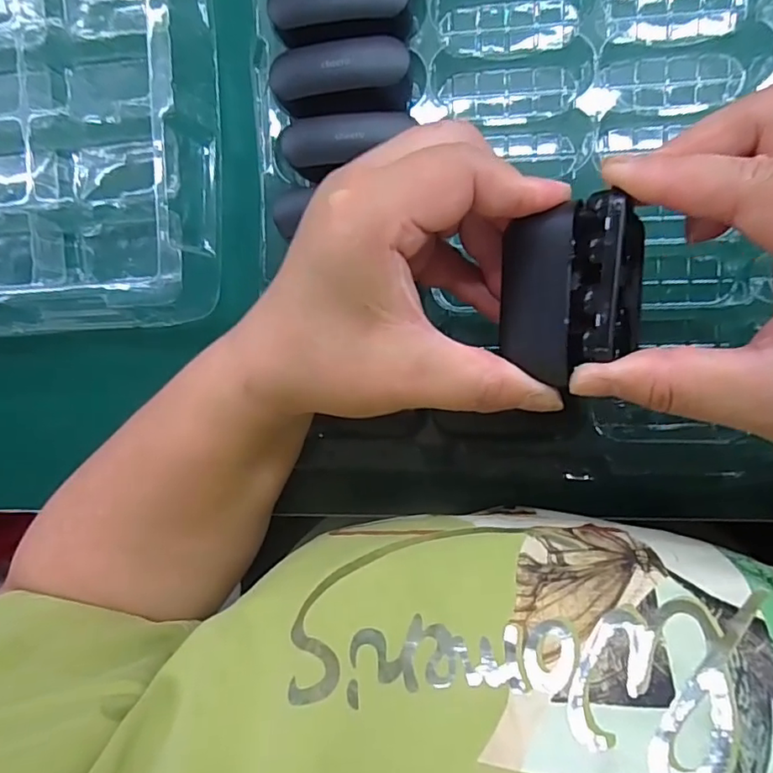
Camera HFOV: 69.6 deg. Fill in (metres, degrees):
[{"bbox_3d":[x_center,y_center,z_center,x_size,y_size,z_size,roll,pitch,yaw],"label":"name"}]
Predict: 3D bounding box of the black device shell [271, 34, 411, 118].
[{"bbox_3d":[-0.020,-0.144,0.267,0.063,0.034,0.028,-1,95,5],"label":"black device shell"}]

